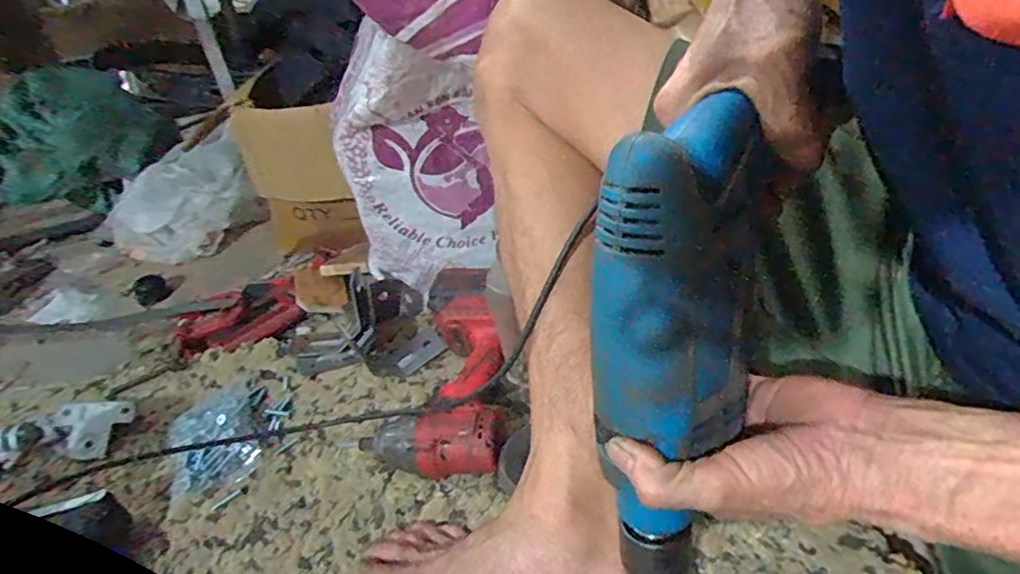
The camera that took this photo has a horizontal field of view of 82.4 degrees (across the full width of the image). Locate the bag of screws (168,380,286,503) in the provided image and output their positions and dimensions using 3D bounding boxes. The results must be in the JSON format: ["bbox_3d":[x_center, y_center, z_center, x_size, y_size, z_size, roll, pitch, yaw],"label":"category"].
[{"bbox_3d":[-0.310,0.151,0.641,0.117,0.027,0.147,-19,36,-15],"label":"bag of screws"}]

